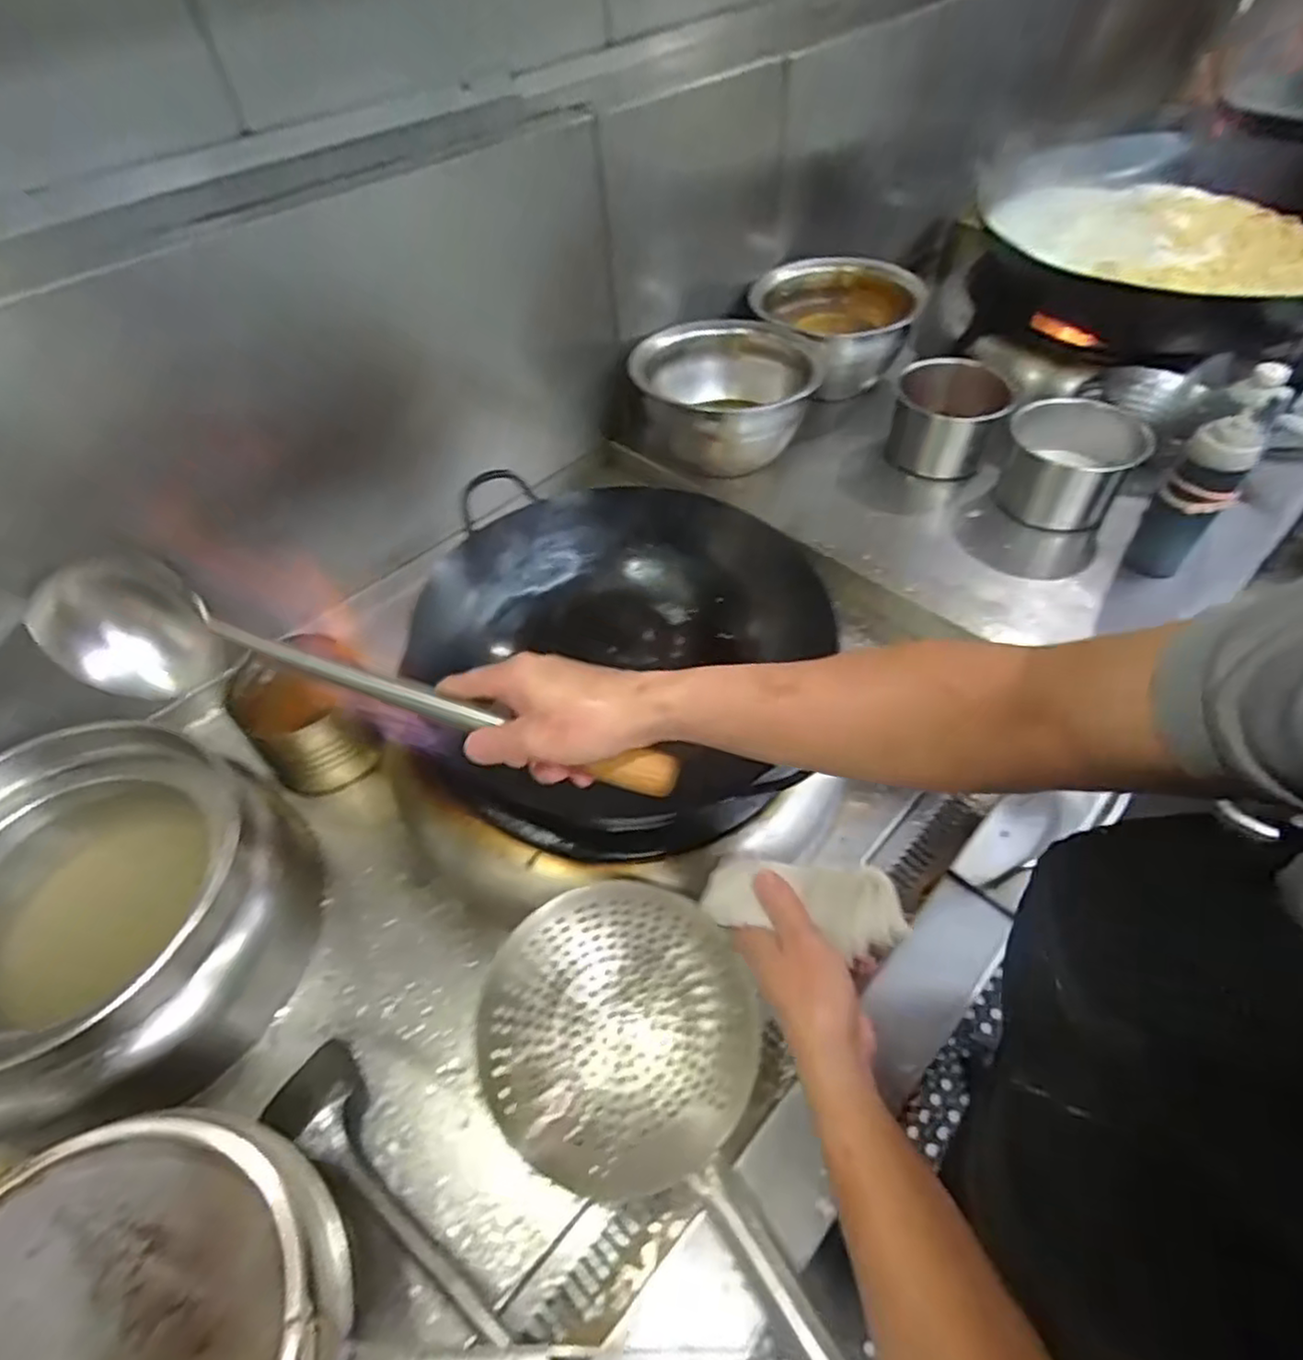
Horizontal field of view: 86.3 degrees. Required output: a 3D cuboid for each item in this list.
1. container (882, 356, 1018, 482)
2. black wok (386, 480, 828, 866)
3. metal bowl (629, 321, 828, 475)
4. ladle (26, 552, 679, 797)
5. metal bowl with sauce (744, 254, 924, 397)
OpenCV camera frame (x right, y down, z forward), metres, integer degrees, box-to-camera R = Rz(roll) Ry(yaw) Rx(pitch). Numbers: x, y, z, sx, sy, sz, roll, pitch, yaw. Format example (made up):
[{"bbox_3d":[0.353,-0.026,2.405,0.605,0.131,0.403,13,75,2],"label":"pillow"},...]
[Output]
[{"bbox_3d":[0.469,-0.415,1.111,0.167,0.127,0.169,12,53,15],"label":"container"},{"bbox_3d":[-0.010,-0.032,0.758,0.435,0.139,0.412,-7,51,0],"label":"black wok"},{"bbox_3d":[0.114,-0.451,1.106,0.268,0.132,0.269,-3,51,3],"label":"metal bowl"},{"bbox_3d":[-0.231,0.006,0.522,0.526,0.094,0.070,12,53,14],"label":"ladle"},{"bbox_3d":[0.325,-0.635,1.268,0.294,0.153,0.280,10,52,13],"label":"metal bowl with sauce"}]

